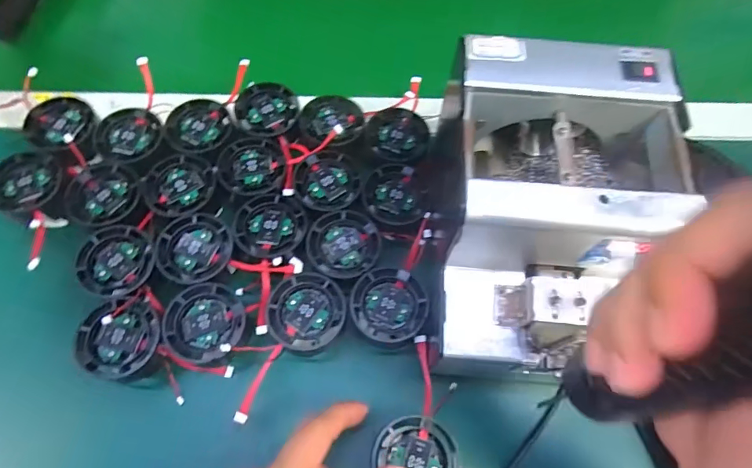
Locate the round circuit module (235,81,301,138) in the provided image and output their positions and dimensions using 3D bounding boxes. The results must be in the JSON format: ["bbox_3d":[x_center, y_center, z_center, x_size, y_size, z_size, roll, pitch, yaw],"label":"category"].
[{"bbox_3d":[-0.090,-0.101,0.381,0.050,0.015,0.047,1,64,-2],"label":"round circuit module"}]

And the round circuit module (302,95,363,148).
[{"bbox_3d":[-0.035,-0.092,0.378,0.049,0.013,0.050,1,64,-2],"label":"round circuit module"}]

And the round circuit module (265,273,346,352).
[{"bbox_3d":[-0.047,0.053,0.318,0.050,0.014,0.049,1,64,-2],"label":"round circuit module"}]

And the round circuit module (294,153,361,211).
[{"bbox_3d":[-0.037,-0.040,0.357,0.049,0.008,0.053,1,64,-2],"label":"round circuit module"}]

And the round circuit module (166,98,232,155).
[{"bbox_3d":[-0.143,-0.087,0.378,0.049,0.009,0.052,1,64,-2],"label":"round circuit module"}]

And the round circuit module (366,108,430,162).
[{"bbox_3d":[0.018,-0.082,0.378,0.048,0.007,0.048,1,64,-2],"label":"round circuit module"}]

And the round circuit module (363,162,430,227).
[{"bbox_3d":[0.016,-0.031,0.355,0.048,0.005,0.051,7,64,2],"label":"round circuit module"}]

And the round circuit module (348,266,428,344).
[{"bbox_3d":[0.009,0.049,0.321,0.051,0.014,0.047,1,64,-2],"label":"round circuit module"}]

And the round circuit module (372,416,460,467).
[{"bbox_3d":[0.027,0.136,0.280,0.045,0.006,0.051,-36,71,-17],"label":"round circuit module"}]

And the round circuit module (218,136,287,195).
[{"bbox_3d":[-0.097,-0.055,0.363,0.048,0.008,0.050,1,64,-2],"label":"round circuit module"}]

